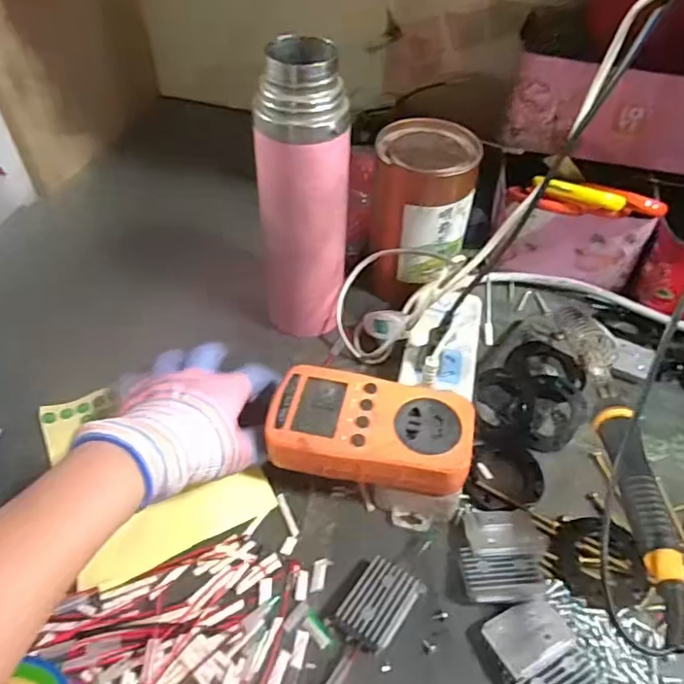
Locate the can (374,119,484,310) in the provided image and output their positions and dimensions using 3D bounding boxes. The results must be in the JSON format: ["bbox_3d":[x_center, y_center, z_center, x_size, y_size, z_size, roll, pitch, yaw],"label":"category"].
[{"bbox_3d":[0.067,-0.105,0.487,0.081,0.136,0.090,2,49,0],"label":"can"}]

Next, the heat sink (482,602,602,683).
[{"bbox_3d":[0.114,0.180,0.316,0.050,0.018,0.057,-17,51,-16],"label":"heat sink"}]

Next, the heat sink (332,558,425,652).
[{"bbox_3d":[0.023,0.156,0.335,0.032,0.016,0.053,32,55,23],"label":"heat sink"}]

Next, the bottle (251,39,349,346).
[{"bbox_3d":[-0.028,-0.098,0.418,0.064,0.216,0.055,-1,49,-3],"label":"bottle"}]

